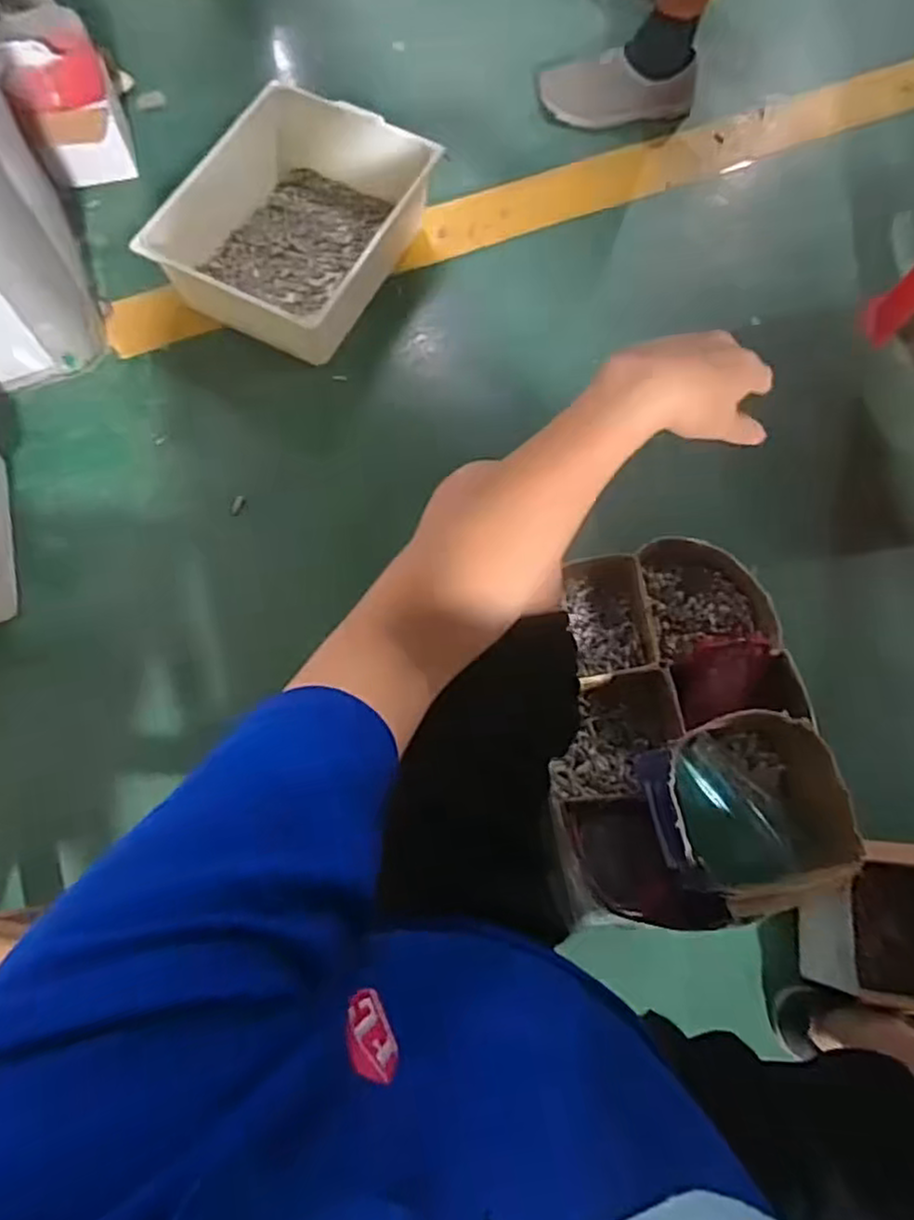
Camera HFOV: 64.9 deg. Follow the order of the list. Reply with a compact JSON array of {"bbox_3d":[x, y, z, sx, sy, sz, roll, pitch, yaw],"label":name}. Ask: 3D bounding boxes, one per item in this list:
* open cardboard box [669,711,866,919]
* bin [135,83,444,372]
[{"bbox_3d":[0.256,0.180,0.647,0.145,0.085,0.159,-16,72,-6],"label":"open cardboard box"},{"bbox_3d":[-0.219,-0.554,1.040,0.286,0.120,0.373,27,73,8],"label":"bin"}]

